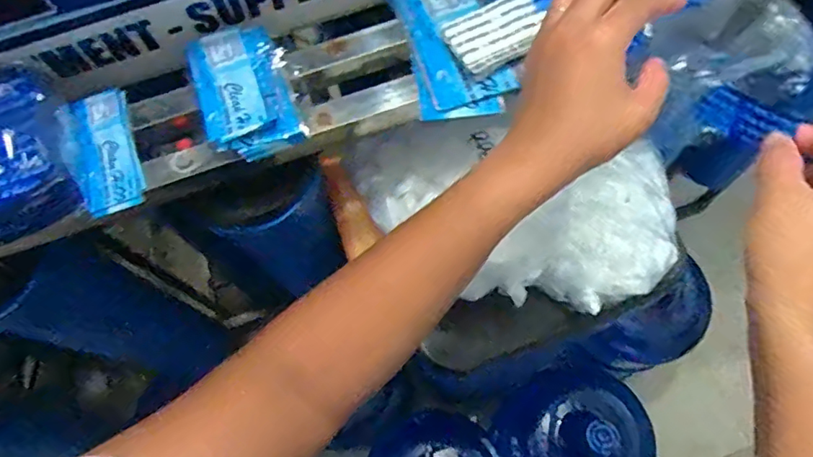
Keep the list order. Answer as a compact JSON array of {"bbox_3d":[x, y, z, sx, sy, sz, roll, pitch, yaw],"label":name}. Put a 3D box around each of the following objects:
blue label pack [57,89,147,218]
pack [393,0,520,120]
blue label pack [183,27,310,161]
[{"bbox_3d":[-0.227,-0.060,0.408,0.048,0.015,0.099,-16,73,-19],"label":"blue label pack"},{"bbox_3d":[0.035,-0.153,0.434,0.073,0.013,0.142,-11,68,-2],"label":"pack"},{"bbox_3d":[-0.125,-0.105,0.415,0.069,0.025,0.109,-25,69,-7],"label":"blue label pack"}]

